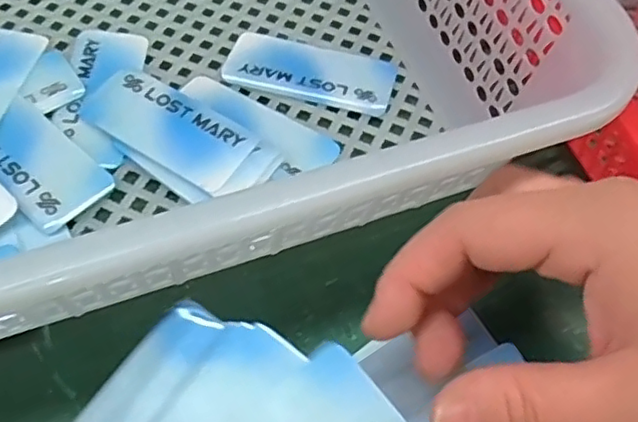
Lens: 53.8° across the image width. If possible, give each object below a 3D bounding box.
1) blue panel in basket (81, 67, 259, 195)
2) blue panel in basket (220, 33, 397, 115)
[{"bbox_3d":[-0.068,-0.039,0.284,0.082,0.007,0.035,32,60,17],"label":"blue panel in basket"},{"bbox_3d":[-0.005,-0.069,0.311,0.083,0.004,0.036,13,57,6],"label":"blue panel in basket"}]

